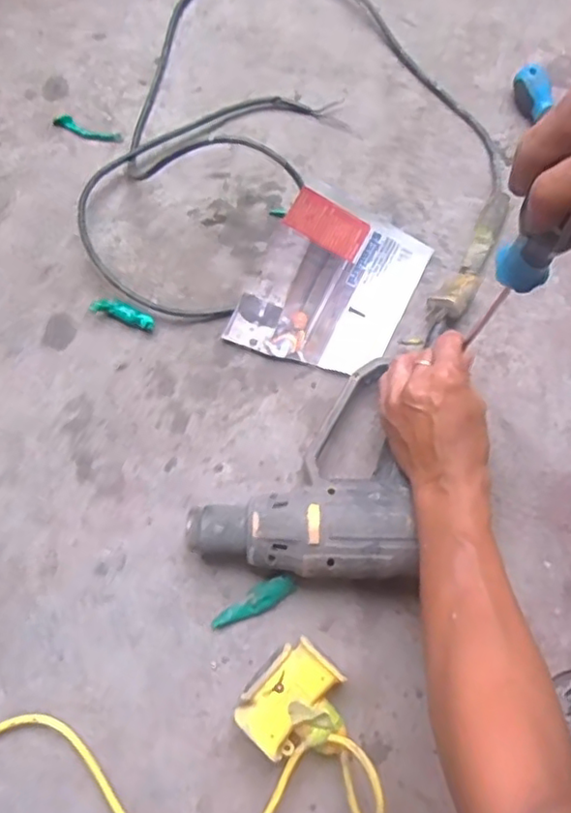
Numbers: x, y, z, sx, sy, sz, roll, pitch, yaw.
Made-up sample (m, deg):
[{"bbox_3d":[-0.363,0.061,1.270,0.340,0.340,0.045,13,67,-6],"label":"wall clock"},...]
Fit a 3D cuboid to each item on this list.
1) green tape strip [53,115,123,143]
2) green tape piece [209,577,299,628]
[{"bbox_3d":[-0.199,-0.278,0.631,0.069,0.006,0.016,20,79,4],"label":"green tape strip"},{"bbox_3d":[-0.026,0.167,0.531,0.076,0.019,0.021,-26,80,-5],"label":"green tape piece"}]

